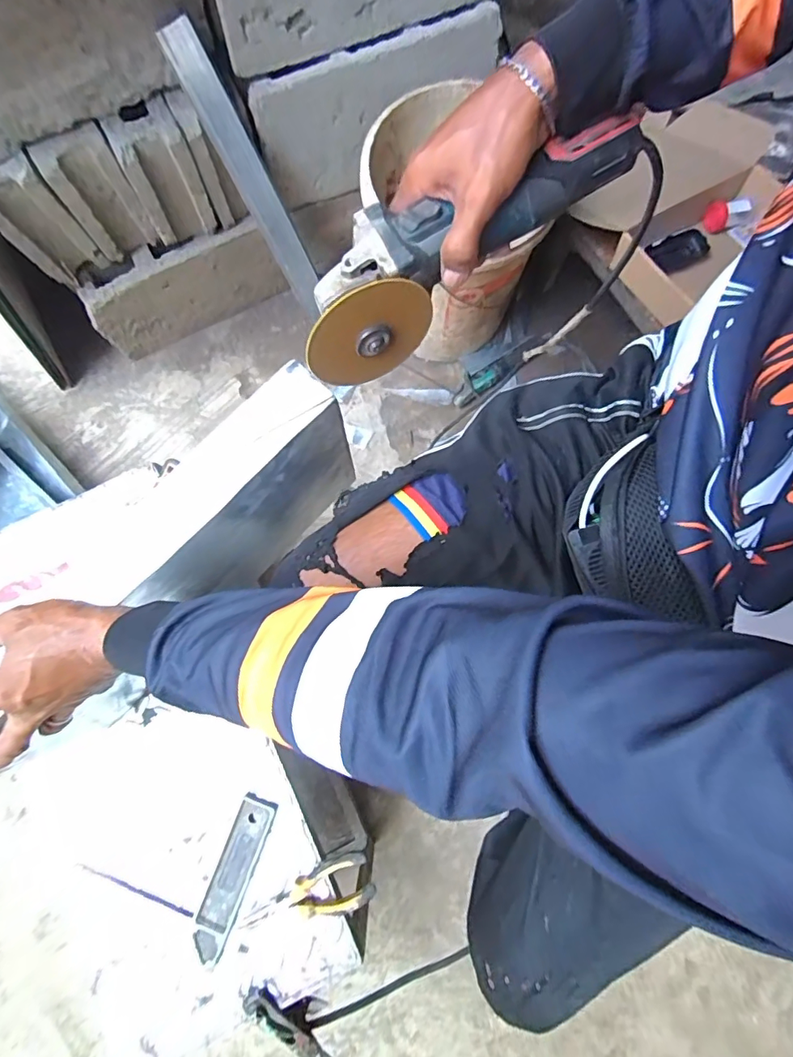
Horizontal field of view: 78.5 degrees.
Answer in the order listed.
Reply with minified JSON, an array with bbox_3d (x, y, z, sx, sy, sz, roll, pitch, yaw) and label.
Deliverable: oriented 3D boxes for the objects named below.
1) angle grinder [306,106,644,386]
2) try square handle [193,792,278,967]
[{"bbox_3d":[0.047,-0.220,0.368,0.284,0.086,0.078,-33,80,3],"label":"angle grinder"},{"bbox_3d":[-0.196,0.411,0.576,0.047,0.009,0.175,21,80,4],"label":"try square handle"}]

